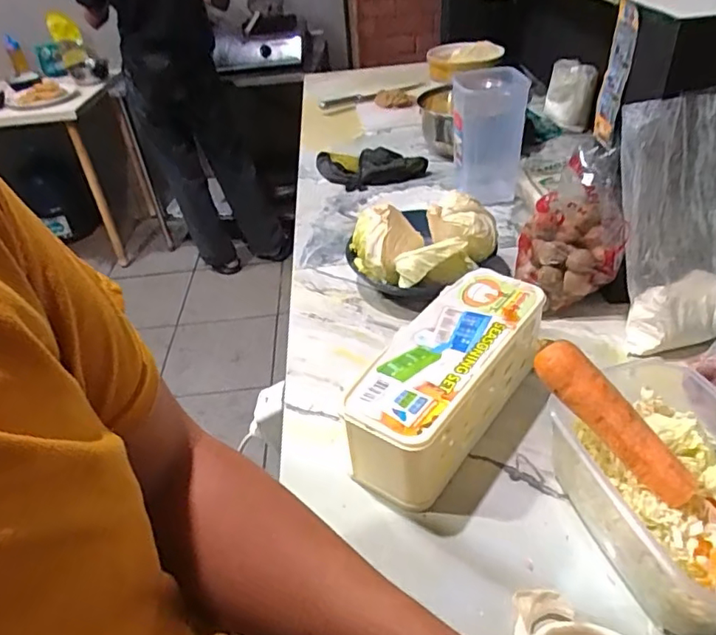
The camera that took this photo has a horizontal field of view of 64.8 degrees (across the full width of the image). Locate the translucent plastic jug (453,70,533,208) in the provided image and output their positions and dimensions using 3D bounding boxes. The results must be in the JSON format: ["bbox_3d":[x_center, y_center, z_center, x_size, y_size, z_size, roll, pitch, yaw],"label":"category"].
[{"bbox_3d":[0.210,-0.293,0.907,0.104,0.182,0.112,4,39,13],"label":"translucent plastic jug"}]

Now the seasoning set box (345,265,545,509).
[{"bbox_3d":[0.088,0.061,0.551,0.090,0.093,0.237,23,47,32],"label":"seasoning set box"}]

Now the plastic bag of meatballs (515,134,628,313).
[{"bbox_3d":[0.244,-0.102,0.650,0.094,0.147,0.107,-3,38,4],"label":"plastic bag of meatballs"}]

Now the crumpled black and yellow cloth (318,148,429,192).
[{"bbox_3d":[0.008,-0.269,1.018,0.210,0.045,0.092,12,42,22],"label":"crumpled black and yellow cloth"}]

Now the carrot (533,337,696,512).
[{"bbox_3d":[0.196,0.081,0.439,0.029,0.038,0.143,-32,74,-29],"label":"carrot"}]

